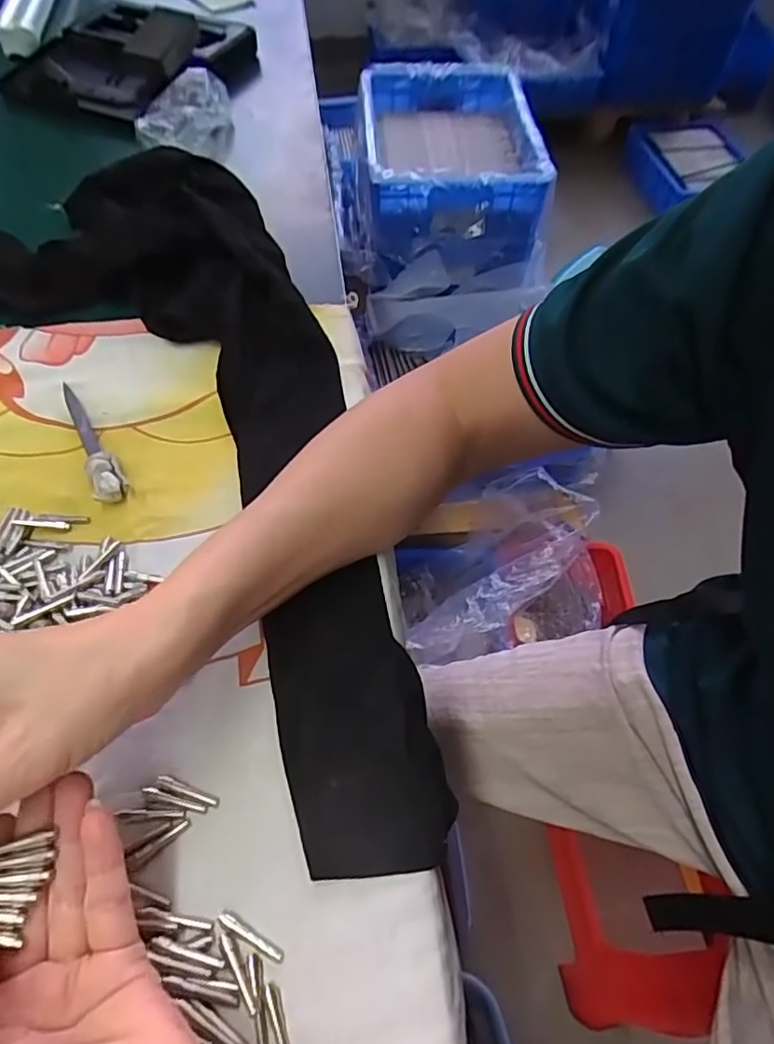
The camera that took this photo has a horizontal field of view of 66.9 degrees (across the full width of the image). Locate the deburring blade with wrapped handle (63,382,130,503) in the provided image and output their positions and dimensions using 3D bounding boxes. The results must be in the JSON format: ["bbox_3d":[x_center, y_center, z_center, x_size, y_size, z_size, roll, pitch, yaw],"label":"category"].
[{"bbox_3d":[-0.187,-0.050,0.361,0.019,0.014,0.104,-30,63,-19],"label":"deburring blade with wrapped handle"}]

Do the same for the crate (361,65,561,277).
[{"bbox_3d":[0.105,-0.678,1.092,0.302,0.167,0.412,-2,57,-2],"label":"crate"}]

